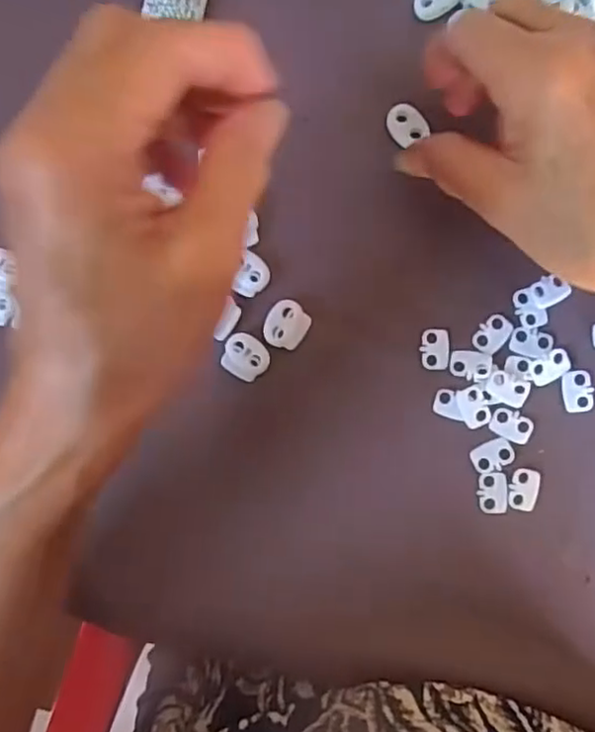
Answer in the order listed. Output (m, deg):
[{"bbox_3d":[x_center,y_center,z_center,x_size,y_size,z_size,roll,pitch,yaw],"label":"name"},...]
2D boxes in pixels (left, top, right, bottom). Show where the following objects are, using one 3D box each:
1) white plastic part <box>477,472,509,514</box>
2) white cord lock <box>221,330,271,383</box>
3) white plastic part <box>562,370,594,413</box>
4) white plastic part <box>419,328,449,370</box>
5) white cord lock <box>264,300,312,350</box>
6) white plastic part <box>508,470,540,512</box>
[{"bbox_3d":[0.089,0.058,0.282,0.013,0.004,0.019,-1,89,5],"label":"white plastic part"},{"bbox_3d":[-0.025,-0.004,0.294,0.022,0.004,0.020,30,92,5],"label":"white cord lock"},{"bbox_3d":[0.127,0.011,0.281,0.013,0.004,0.019,-4,89,5],"label":"white plastic part"},{"bbox_3d":[0.063,-0.008,0.286,0.013,0.004,0.019,0,89,5],"label":"white plastic part"},{"bbox_3d":[-0.006,-0.019,0.293,0.020,0.004,0.022,38,93,5],"label":"white cord lock"},{"bbox_3d":[0.103,0.056,0.281,0.013,0.004,0.019,8,90,5],"label":"white plastic part"}]

